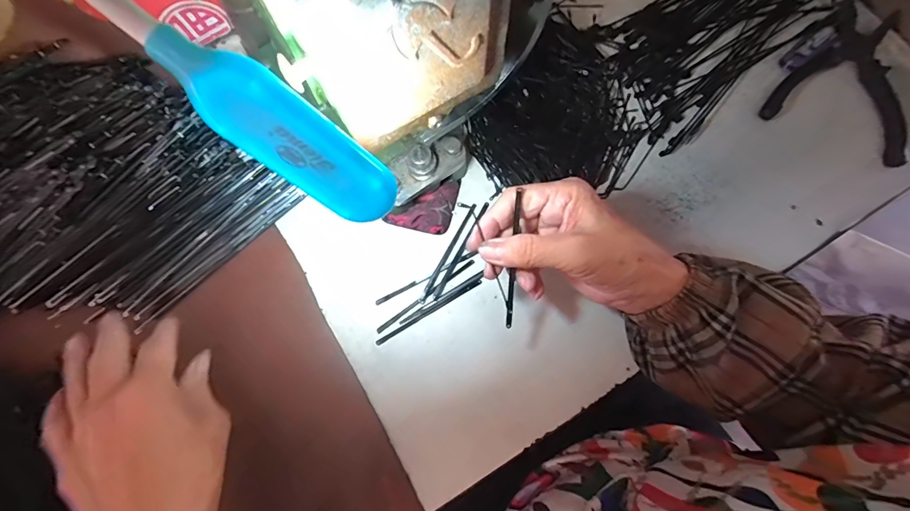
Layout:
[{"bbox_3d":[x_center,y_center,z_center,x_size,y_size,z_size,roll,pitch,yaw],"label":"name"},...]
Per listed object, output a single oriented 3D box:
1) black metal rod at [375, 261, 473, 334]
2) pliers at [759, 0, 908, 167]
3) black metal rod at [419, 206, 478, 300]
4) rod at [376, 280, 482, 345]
[{"bbox_3d":[-0.024,0.034,0.343,0.099,0.004,0.004,-36,80,-9],"label":"black metal rod"},{"bbox_3d":[0.382,-0.181,0.399,0.129,0.024,0.175,23,77,4],"label":"pliers"},{"bbox_3d":[-0.006,-0.005,0.352,0.007,0.004,0.100,27,78,5],"label":"black metal rod"},{"bbox_3d":[-0.021,0.047,0.342,0.099,0.004,0.005,-30,79,-8],"label":"rod"}]

